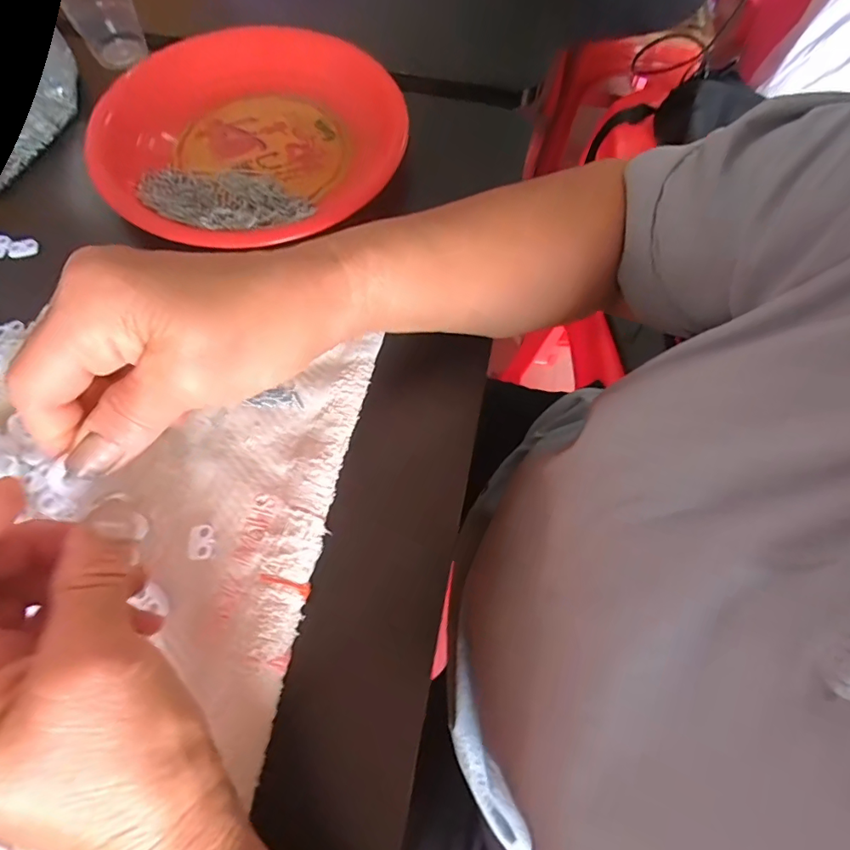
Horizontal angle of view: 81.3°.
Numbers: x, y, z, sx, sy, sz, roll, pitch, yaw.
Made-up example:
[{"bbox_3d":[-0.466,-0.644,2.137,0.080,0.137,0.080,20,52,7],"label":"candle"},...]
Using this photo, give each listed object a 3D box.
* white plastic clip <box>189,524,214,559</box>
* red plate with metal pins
[{"bbox_3d":[-0.118,0.061,0.261,0.012,0.004,0.018,-2,65,-1],"label":"white plastic clip"},{"bbox_3d":[-0.138,-0.232,0.385,0.230,0.037,0.230,-32,69,-15],"label":"red plate with metal pins"}]

